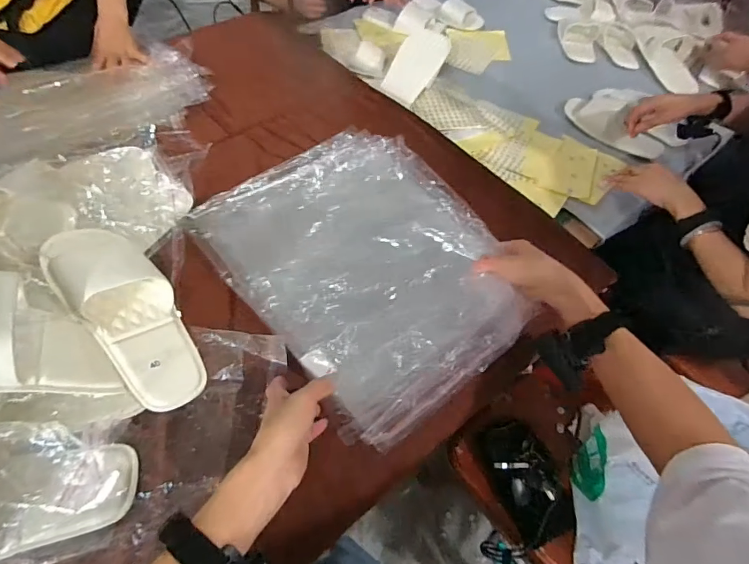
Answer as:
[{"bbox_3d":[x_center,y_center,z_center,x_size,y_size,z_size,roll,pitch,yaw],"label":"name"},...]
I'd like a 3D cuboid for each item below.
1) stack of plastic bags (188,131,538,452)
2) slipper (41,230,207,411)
[{"bbox_3d":[0.001,-0.040,0.577,0.332,0.037,0.398,-35,65,-24],"label":"stack of plastic bags"},{"bbox_3d":[-0.274,0.032,0.481,0.093,0.068,0.236,-34,90,-23],"label":"slipper"}]

